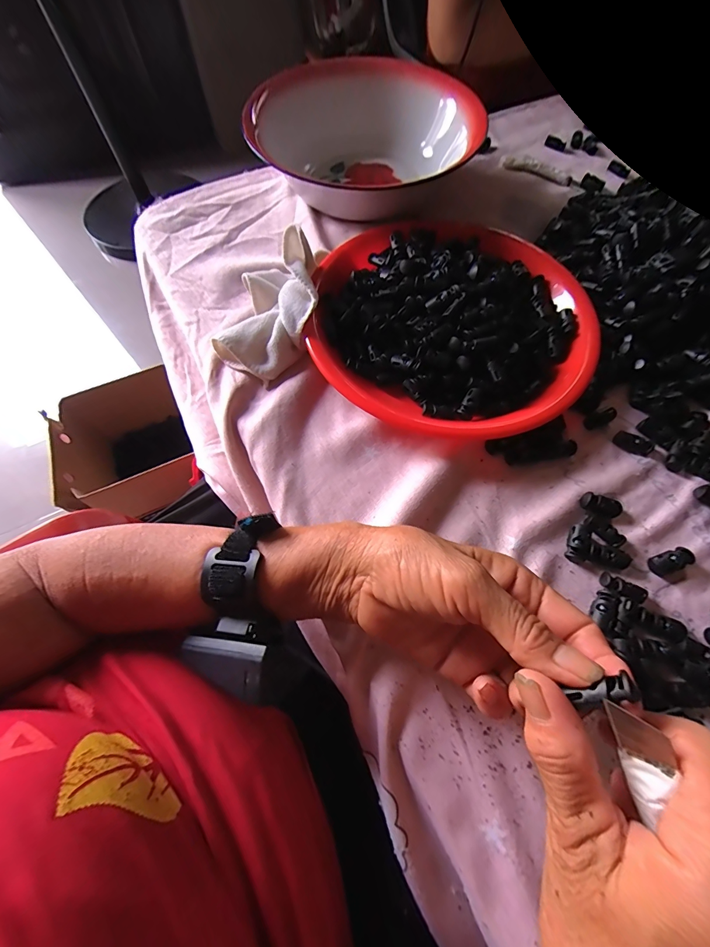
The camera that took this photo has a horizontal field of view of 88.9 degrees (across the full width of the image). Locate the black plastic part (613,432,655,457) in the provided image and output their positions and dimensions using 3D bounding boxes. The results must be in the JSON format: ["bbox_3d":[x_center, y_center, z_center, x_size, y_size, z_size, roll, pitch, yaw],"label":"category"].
[{"bbox_3d":[0.231,-0.025,0.299,0.027,0.007,0.014,22,68,10],"label":"black plastic part"}]

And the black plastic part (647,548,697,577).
[{"bbox_3d":[0.229,0.064,0.260,0.029,0.008,0.015,-19,67,-7],"label":"black plastic part"}]

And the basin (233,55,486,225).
[{"bbox_3d":[0.017,-0.388,0.413,0.209,0.066,0.189,-39,71,-15],"label":"basin"}]

